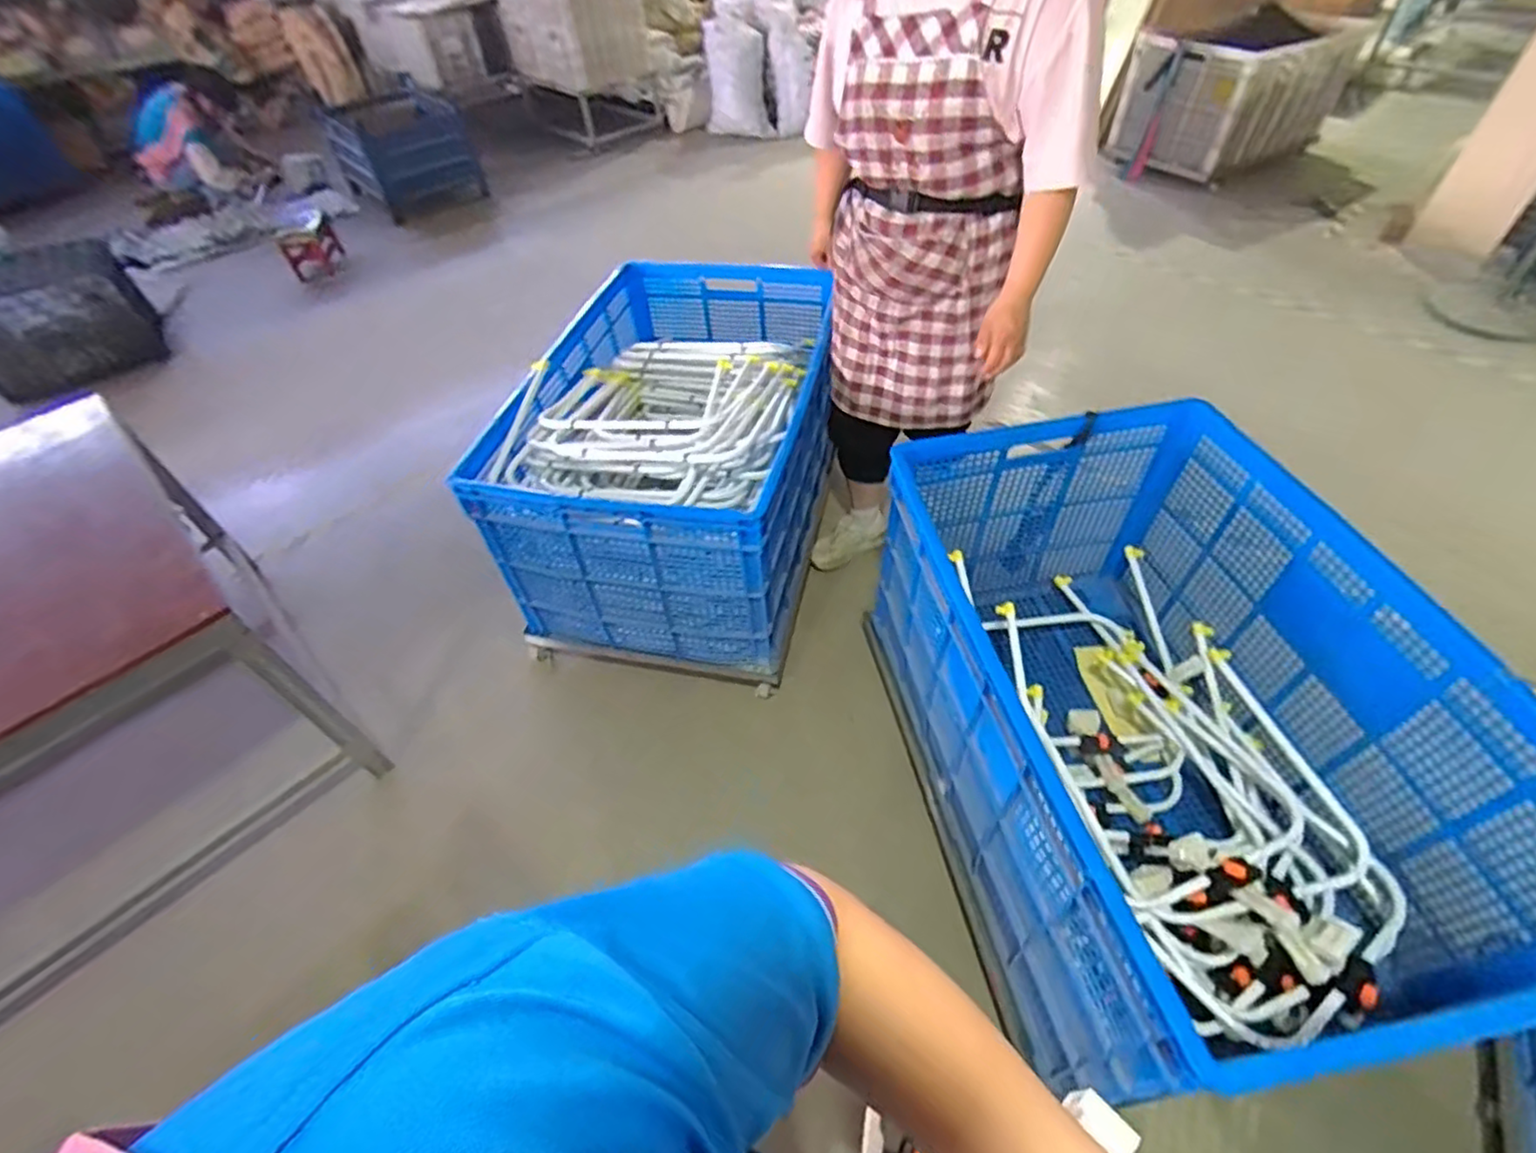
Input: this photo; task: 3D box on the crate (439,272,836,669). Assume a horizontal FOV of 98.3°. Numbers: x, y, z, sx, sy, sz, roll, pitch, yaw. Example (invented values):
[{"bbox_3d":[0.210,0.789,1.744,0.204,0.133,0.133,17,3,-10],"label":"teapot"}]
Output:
[{"bbox_3d":[-0.211,-0.375,1.873,0.769,0.663,1.143,3,49,7],"label":"crate"}]

